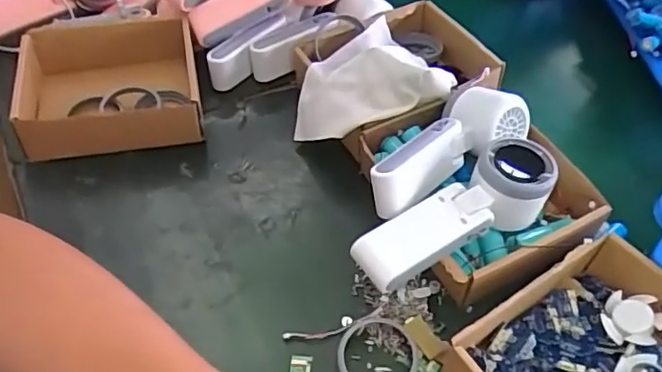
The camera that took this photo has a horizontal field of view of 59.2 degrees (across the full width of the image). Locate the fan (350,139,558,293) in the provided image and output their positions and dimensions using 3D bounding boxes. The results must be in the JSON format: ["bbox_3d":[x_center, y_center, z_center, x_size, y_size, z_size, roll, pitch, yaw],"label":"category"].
[{"bbox_3d":[0.096,0.022,0.436,0.172,0.046,0.056,-28,56,-23],"label":"fan"}]

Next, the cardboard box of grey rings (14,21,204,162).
[{"bbox_3d":[-0.224,-0.094,0.574,0.179,0.058,0.147,-9,51,-10],"label":"cardboard box of grey rings"}]

